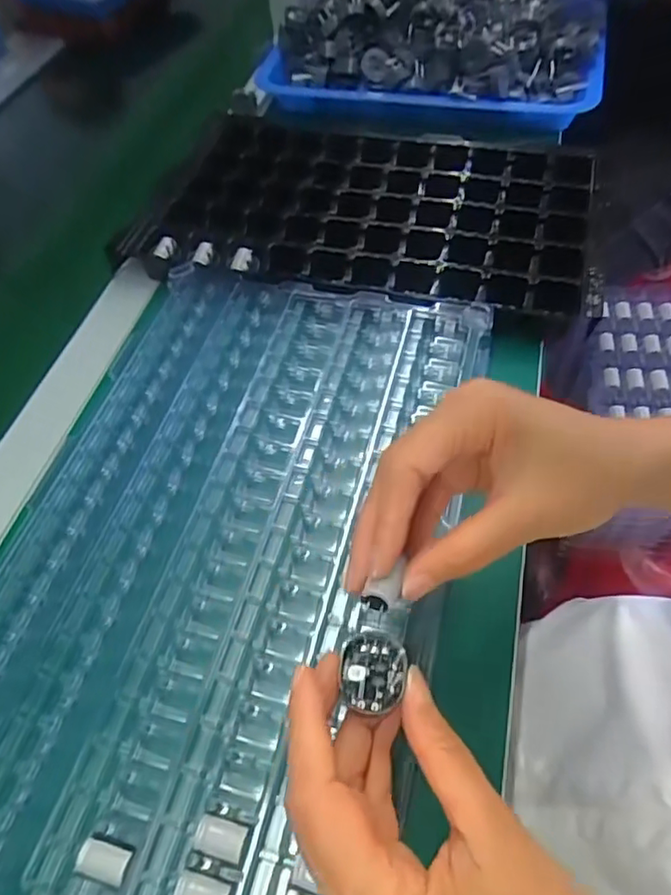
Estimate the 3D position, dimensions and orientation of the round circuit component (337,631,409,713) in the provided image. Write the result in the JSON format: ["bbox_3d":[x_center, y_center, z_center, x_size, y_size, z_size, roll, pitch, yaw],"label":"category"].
[{"bbox_3d":[0.013,0.082,0.219,0.023,0.004,0.027,12,55,12],"label":"round circuit component"}]

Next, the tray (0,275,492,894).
[{"bbox_3d":[-0.059,0.039,0.323,0.230,0.027,0.358,9,58,12],"label":"tray"}]

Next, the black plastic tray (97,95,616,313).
[{"bbox_3d":[0.026,-0.194,0.470,0.342,0.029,0.212,11,58,13],"label":"black plastic tray"}]

